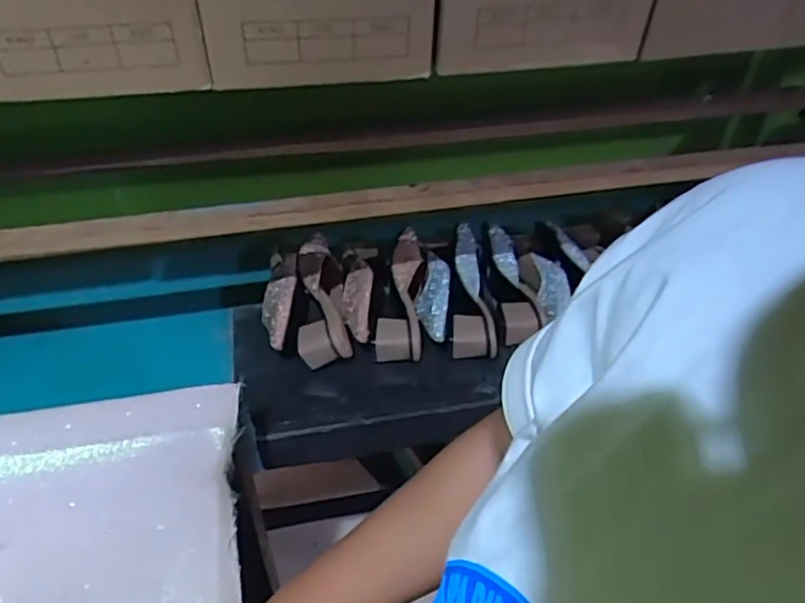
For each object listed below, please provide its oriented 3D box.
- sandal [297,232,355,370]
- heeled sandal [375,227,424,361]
[{"bbox_3d":[-0.116,-0.011,0.939,0.071,0.065,0.228,-5,44,-6],"label":"sandal"},{"bbox_3d":[-0.002,-0.019,0.949,0.064,0.063,0.222,1,43,0],"label":"heeled sandal"}]

